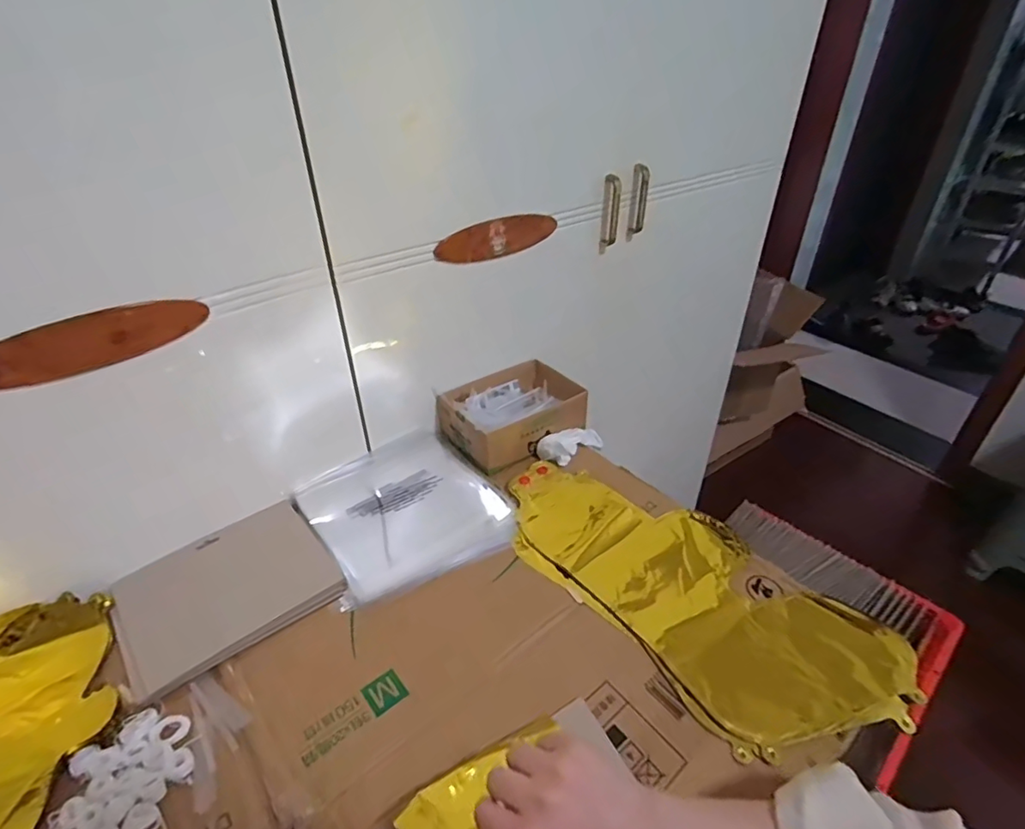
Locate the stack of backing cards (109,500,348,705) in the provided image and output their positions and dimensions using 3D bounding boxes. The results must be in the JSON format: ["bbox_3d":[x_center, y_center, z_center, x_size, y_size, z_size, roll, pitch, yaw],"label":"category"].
[{"bbox_3d":[-0.298,0.184,0.571,0.197,0.022,0.154,-26,43,-31],"label":"stack of backing cards"}]

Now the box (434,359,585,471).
[{"bbox_3d":[0.002,-0.006,0.790,0.191,0.062,0.148,-24,41,-29],"label":"box"}]

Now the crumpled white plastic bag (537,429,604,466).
[{"bbox_3d":[0.087,0.041,0.770,0.111,0.034,0.040,-13,35,-41],"label":"crumpled white plastic bag"}]

